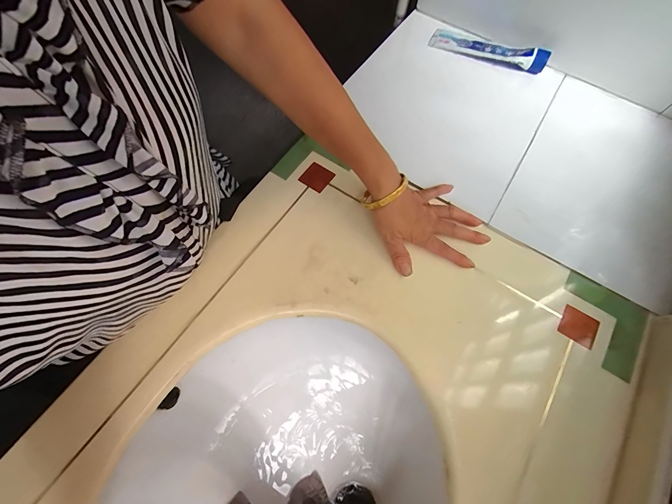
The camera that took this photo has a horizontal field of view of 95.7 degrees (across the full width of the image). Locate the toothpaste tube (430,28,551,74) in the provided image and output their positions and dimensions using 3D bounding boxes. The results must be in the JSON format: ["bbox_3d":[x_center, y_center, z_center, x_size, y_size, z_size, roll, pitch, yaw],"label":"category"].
[{"bbox_3d":[0.260,-0.352,0.522,0.194,0.037,0.039,28,70,11],"label":"toothpaste tube"}]

